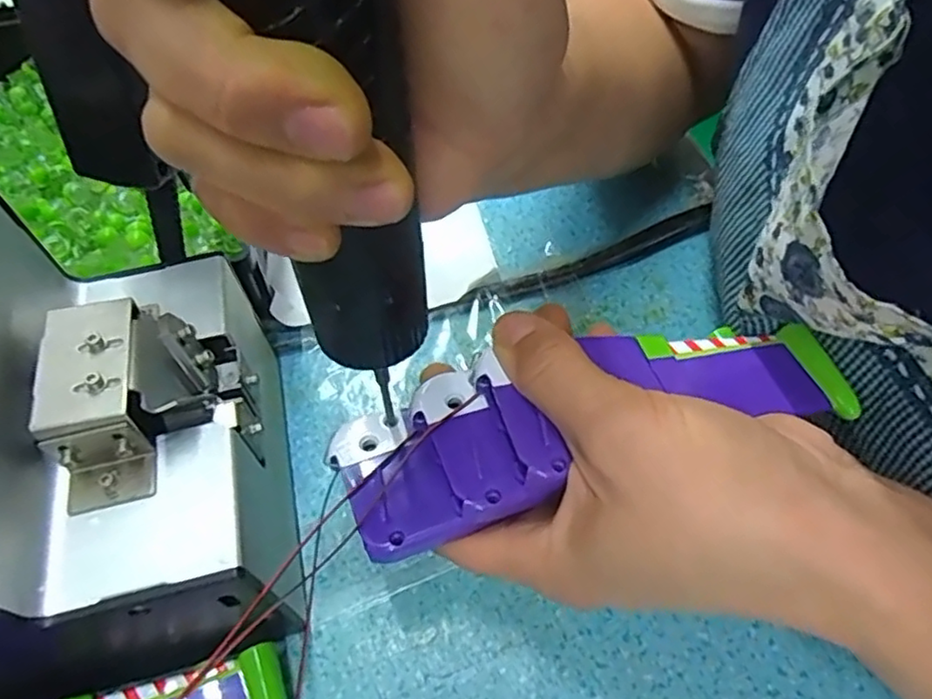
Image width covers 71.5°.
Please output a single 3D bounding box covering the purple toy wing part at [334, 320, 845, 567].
[{"bbox_3d":[0.040,0.017,0.210,0.167,0.030,0.052,-17,60,-6],"label":"purple toy wing part"}]

